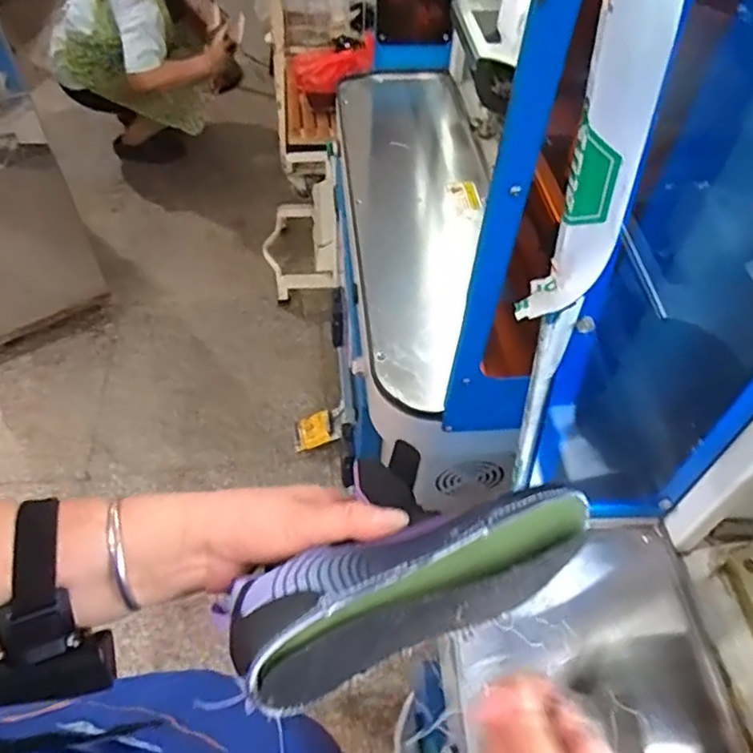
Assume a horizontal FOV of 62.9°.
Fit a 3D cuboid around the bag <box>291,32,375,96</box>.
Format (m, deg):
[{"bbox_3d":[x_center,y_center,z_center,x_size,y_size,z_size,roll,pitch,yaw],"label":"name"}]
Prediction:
[{"bbox_3d":[-0.110,-0.774,1.541,0.191,0.112,0.047,-16,51,8],"label":"bag"}]

